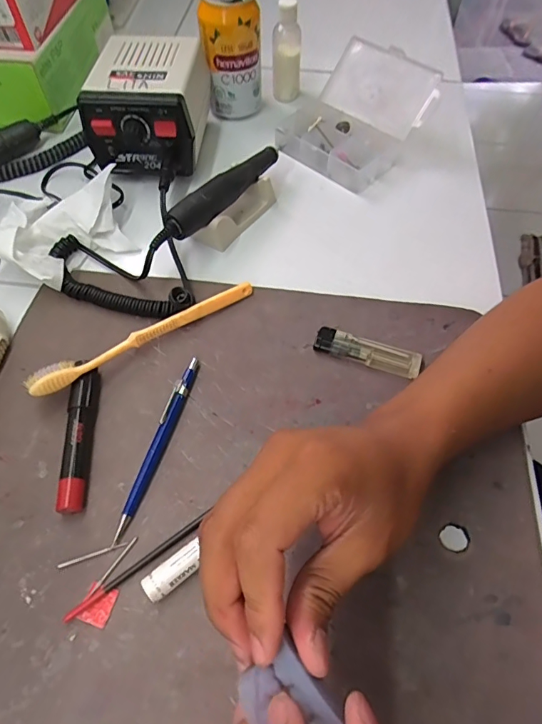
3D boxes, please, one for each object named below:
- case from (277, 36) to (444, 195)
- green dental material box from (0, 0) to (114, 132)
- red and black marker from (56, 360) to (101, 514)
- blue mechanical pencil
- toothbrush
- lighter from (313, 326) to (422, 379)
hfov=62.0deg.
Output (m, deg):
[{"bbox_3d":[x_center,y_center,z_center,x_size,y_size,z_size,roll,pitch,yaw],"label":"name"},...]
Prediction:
[{"bbox_3d":[0.089,-0.265,0.478,0.131,0.081,0.134,35,64,18],"label":"case"},{"bbox_3d":[-0.279,-0.374,0.538,0.119,0.073,0.213,5,59,2],"label":"green dental material box"},{"bbox_3d":[-0.133,0.049,0.314,0.017,0.015,0.108,-6,59,-4],"label":"red and black marker"},{"bbox_3d":[-0.077,0.055,0.314,0.010,0.010,0.134,14,59,7],"label":"blue mechanical pencil"},{"bbox_3d":[-0.092,-0.020,0.350,0.183,0.026,0.019,-29,63,-17],"label":"toothbrush"},{"bbox_3d":[0.076,-0.008,0.354,0.081,0.010,0.023,18,60,9],"label":"lighter"}]

